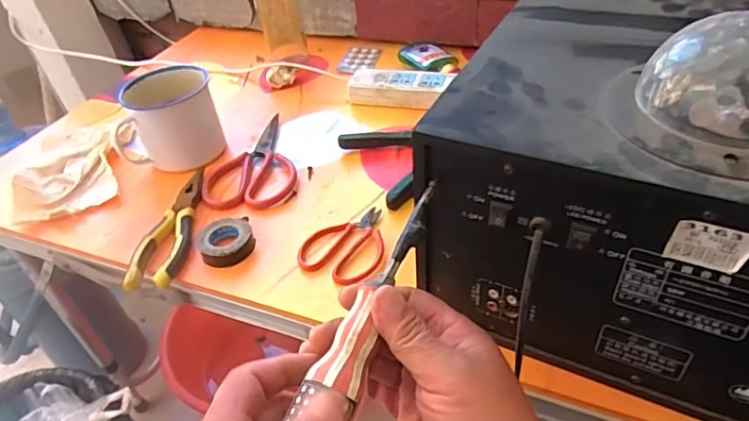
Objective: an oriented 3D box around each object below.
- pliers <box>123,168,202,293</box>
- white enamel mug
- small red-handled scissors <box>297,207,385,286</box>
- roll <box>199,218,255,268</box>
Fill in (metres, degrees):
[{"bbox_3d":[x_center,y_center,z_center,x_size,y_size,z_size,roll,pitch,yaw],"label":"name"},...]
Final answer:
[{"bbox_3d":[-0.217,0.017,0.568,0.046,0.021,0.177,-4,41,3],"label":"pliers"},{"bbox_3d":[-0.268,-0.120,0.667,0.126,0.107,0.110,-25,44,-19],"label":"white enamel mug"},{"bbox_3d":[-0.022,0.031,0.530,0.078,0.011,0.101,21,49,29],"label":"small red-handled scissors"},{"bbox_3d":[-0.150,0.032,0.539,0.054,0.023,0.050,-4,41,4],"label":"roll"}]

